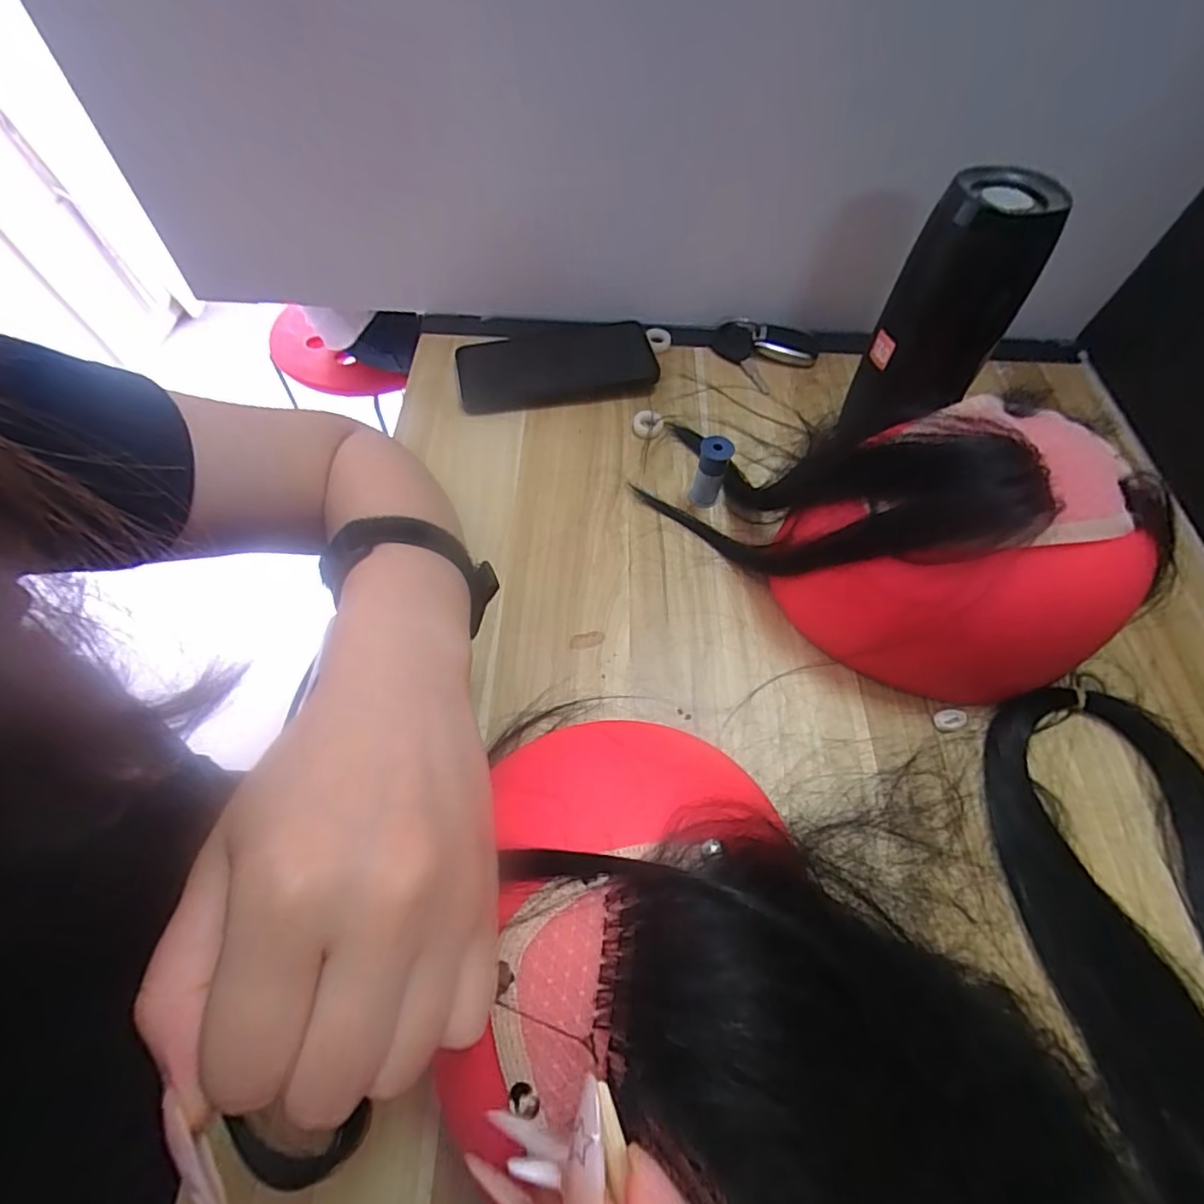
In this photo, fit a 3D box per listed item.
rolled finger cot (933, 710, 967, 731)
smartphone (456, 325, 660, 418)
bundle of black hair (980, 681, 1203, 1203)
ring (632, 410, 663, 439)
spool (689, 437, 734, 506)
[{"bbox_3d":[0.206,0.069,0.336,0.020,0.004,0.011,-13,61,-10],"label":"rolled finger cot"},{"bbox_3d":[-0.036,-0.198,0.476,0.162,0.013,0.081,-9,61,-7],"label":"smartphone"},{"bbox_3d":[0.272,0.225,0.238,0.134,0.021,0.399,4,60,0],"label":"bundle of black hair"},{"bbox_3d":[0.036,-0.139,0.448,0.023,0.007,0.024,1,60,-2],"label":"ring"},{"bbox_3d":[0.075,-0.091,0.396,0.020,0.052,0.020,1,60,-2],"label":"spool"}]

